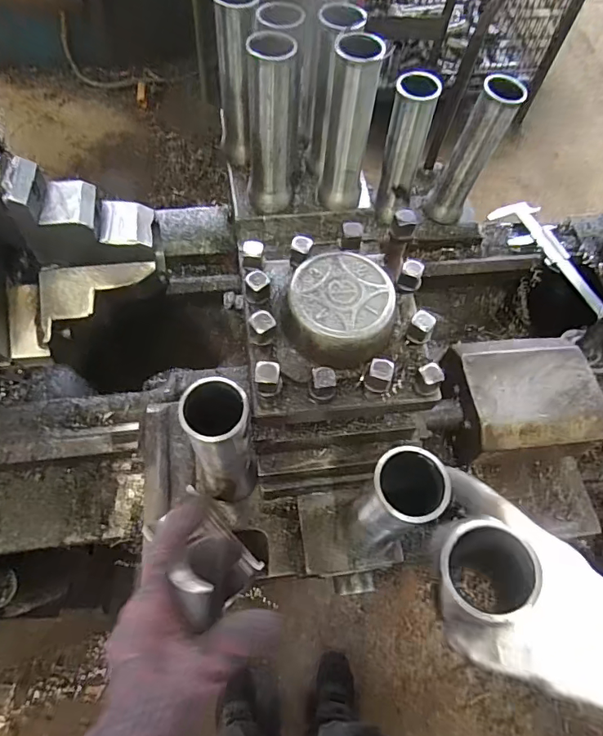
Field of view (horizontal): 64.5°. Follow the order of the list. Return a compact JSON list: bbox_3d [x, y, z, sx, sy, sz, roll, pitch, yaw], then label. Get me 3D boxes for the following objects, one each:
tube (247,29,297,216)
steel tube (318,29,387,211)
[{"bbox_3d":[-0.035,-0.270,0.552,0.047,0.193,0.048,6,63,-1],"label":"tube"},{"bbox_3d":[0.055,-0.281,0.563,0.051,0.197,0.050,5,63,-1],"label":"steel tube"}]

